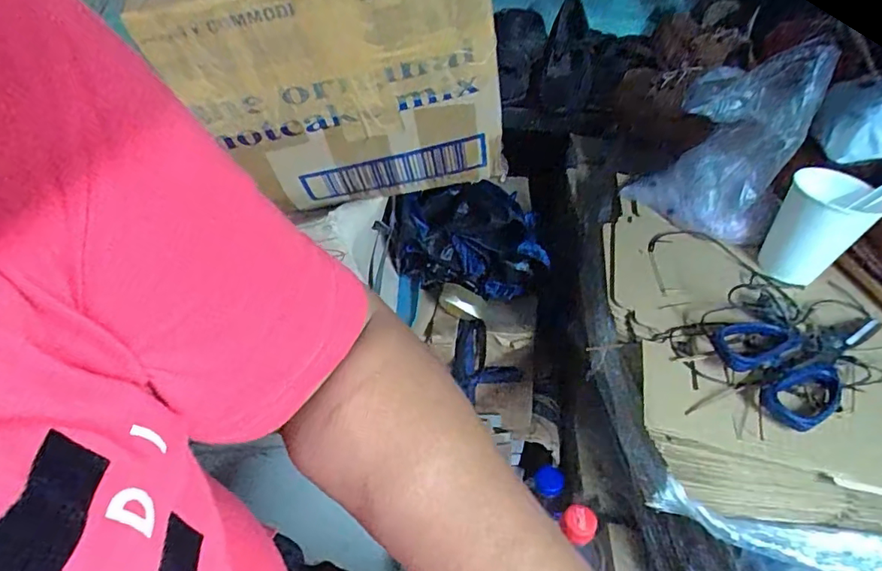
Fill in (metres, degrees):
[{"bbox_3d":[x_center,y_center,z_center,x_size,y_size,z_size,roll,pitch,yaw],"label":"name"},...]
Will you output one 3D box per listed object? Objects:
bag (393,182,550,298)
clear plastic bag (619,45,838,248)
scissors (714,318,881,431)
[{"bbox_3d":[0.031,-0.045,0.553,0.164,0.117,0.061,-1,41,-5],"label":"bag"},{"bbox_3d":[0.267,-0.139,0.495,0.133,0.165,0.095,27,46,25],"label":"clear plastic bag"},{"bbox_3d":[0.281,0.043,0.410,0.161,0.017,0.086,-26,49,-30],"label":"scissors"}]

